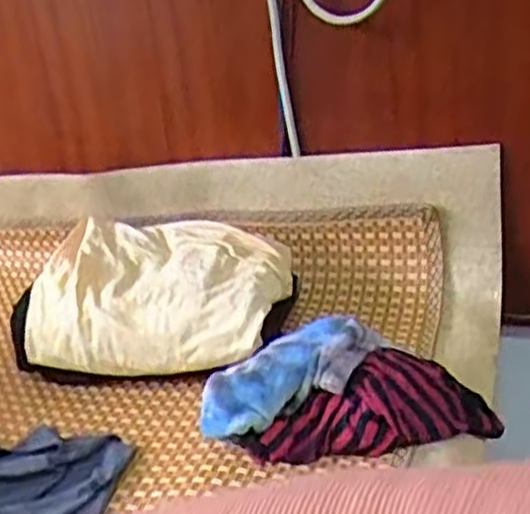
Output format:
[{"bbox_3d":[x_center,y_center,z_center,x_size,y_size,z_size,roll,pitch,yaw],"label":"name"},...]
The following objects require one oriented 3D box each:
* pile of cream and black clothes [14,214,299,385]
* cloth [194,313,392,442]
[{"bbox_3d":[-0.113,0.042,0.812,0.276,0.100,0.181,2,22,17],"label":"pile of cream and black clothes"},{"bbox_3d":[0.022,0.098,0.647,0.102,0.048,0.152,10,26,34],"label":"cloth"}]

